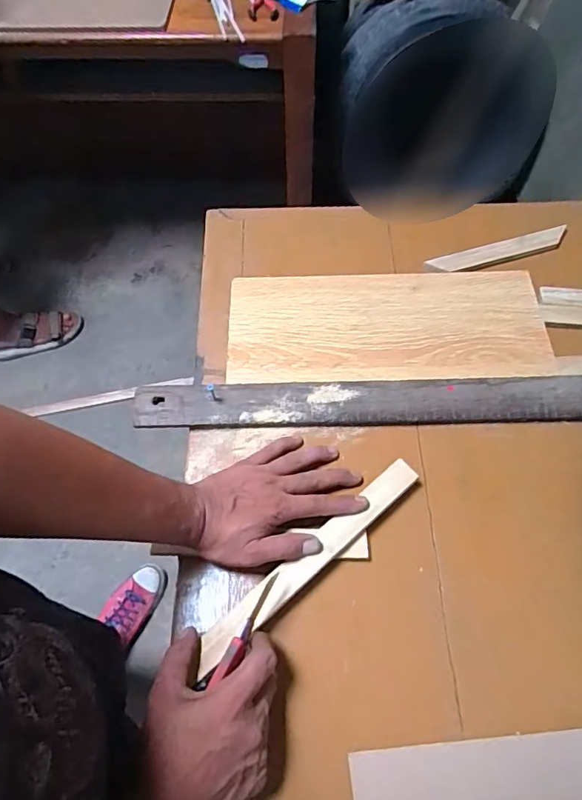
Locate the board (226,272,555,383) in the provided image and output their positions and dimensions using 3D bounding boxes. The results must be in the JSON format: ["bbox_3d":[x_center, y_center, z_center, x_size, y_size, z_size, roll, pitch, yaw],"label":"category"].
[{"bbox_3d":[0.110,-0.089,0.609,0.363,0.017,0.155,0,60,1],"label":"board"}]

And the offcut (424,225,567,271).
[{"bbox_3d":[0.272,-0.195,0.665,0.190,0.009,0.027,-15,61,-8],"label":"offcut"}]

